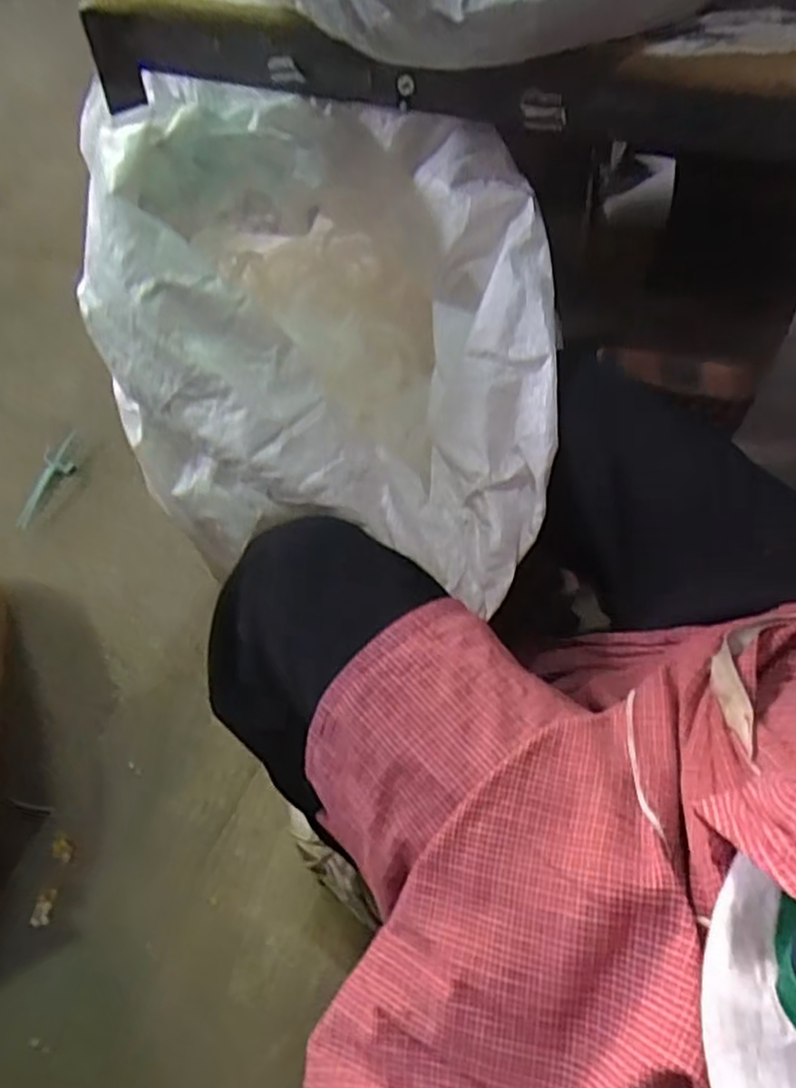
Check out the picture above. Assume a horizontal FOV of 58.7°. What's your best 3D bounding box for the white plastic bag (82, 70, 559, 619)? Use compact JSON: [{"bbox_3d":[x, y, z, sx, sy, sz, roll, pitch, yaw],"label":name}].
[{"bbox_3d":[-0.025,-0.168,0.518,0.328,0.181,0.312,19,58,10],"label":"white plastic bag"}]

